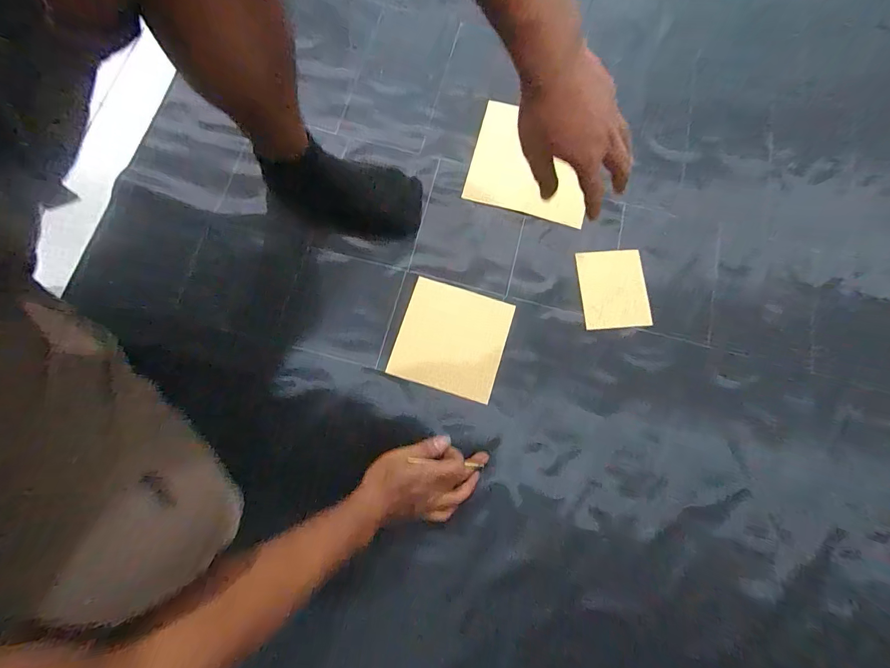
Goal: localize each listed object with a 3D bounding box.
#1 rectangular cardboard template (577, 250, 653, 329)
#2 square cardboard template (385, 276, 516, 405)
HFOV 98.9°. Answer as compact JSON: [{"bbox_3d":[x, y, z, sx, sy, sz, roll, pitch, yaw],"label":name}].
[{"bbox_3d":[0.251,-0.067,0.569,0.092,0.005,0.118,-5,76,2],"label":"rectangular cardboard template"},{"bbox_3d":[0.009,0.007,0.546,0.148,0.011,0.149,17,78,2],"label":"square cardboard template"}]

